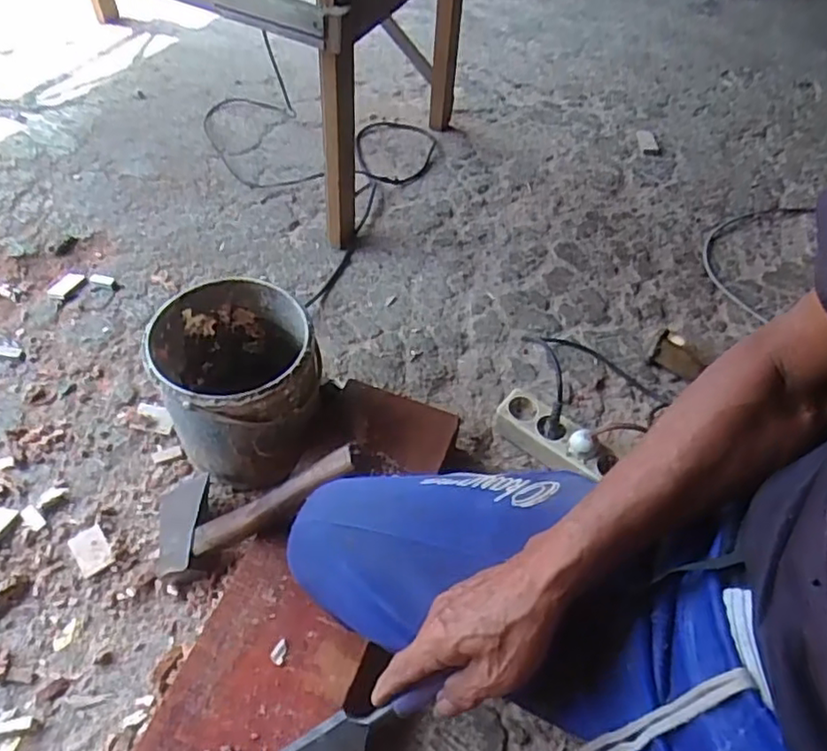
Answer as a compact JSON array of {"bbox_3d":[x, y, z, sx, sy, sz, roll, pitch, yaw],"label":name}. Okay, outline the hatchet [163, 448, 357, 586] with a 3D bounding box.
[{"bbox_3d":[-0.176,0.134,0.691,0.288,0.033,0.124,-23,48,25],"label":"hatchet"}]

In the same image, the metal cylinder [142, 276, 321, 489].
[{"bbox_3d":[-0.204,0.013,0.763,0.172,0.186,0.177,-11,54,-13],"label":"metal cylinder"}]

